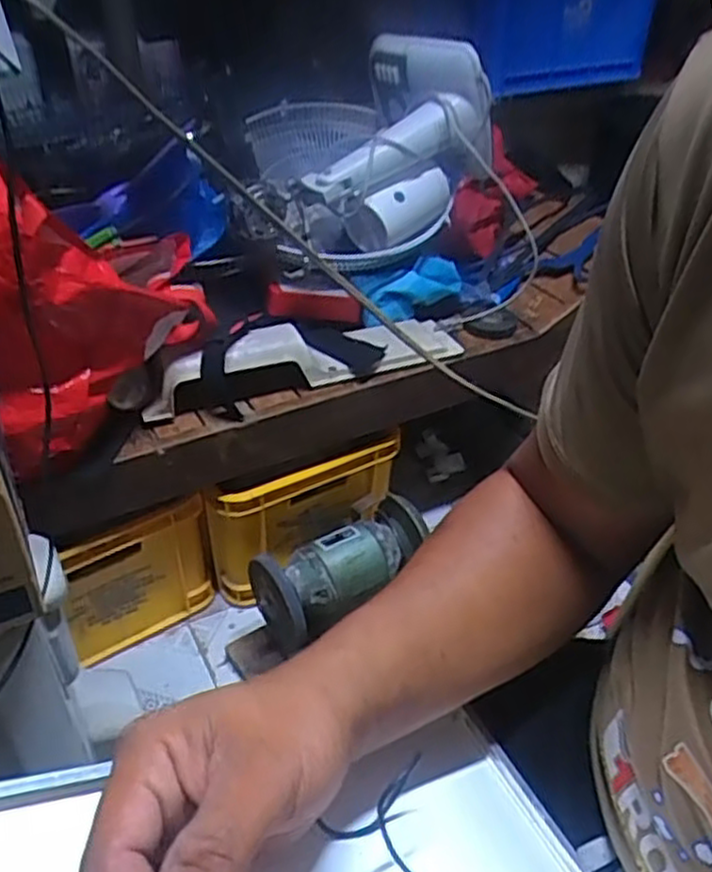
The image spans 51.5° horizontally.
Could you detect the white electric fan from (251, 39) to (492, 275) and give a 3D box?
[{"bbox_3d":[0.001,-0.531,1.306,0.367,0.294,0.443,-8,38,-12],"label":"white electric fan"}]

